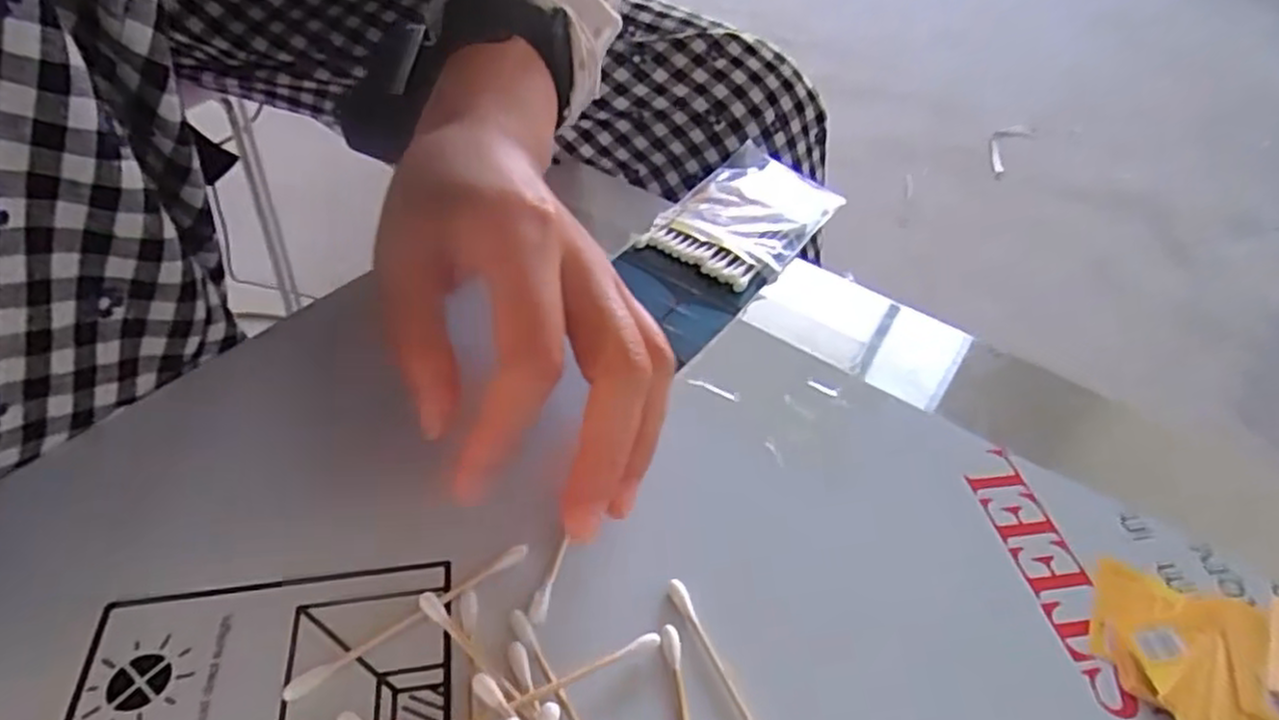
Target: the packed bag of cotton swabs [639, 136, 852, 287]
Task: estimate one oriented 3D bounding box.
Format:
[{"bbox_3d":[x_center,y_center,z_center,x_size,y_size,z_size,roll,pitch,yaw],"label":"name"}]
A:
[{"bbox_3d":[0.055,-0.074,0.377,0.065,0.011,0.114,27,45,18],"label":"packed bag of cotton swabs"}]

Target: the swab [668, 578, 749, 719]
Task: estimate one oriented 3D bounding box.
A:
[{"bbox_3d":[0.025,0.089,0.199,0.004,0.004,0.072,-13,48,-23],"label":"swab"}]

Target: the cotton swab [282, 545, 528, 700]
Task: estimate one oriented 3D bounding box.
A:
[{"bbox_3d":[-0.062,0.070,0.206,0.071,0.004,0.006,-25,53,-32],"label":"cotton swab"}]

